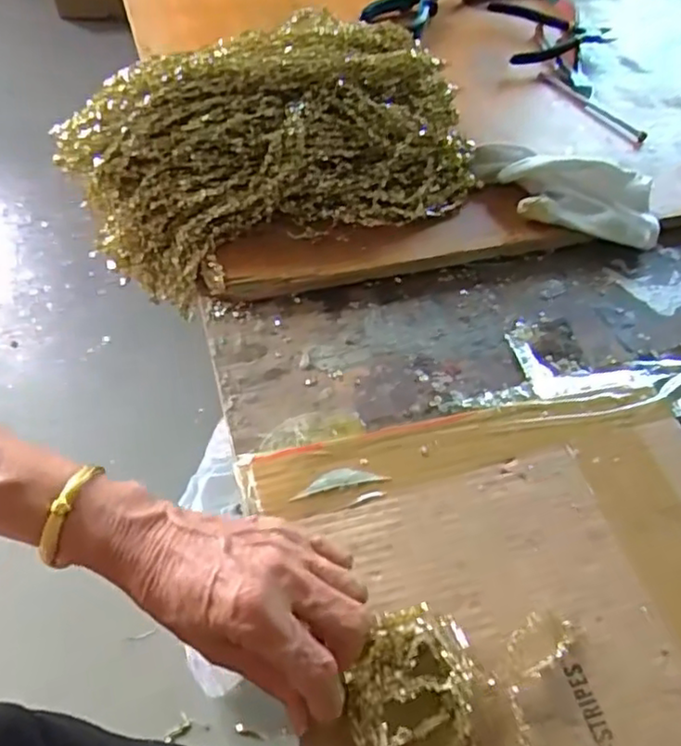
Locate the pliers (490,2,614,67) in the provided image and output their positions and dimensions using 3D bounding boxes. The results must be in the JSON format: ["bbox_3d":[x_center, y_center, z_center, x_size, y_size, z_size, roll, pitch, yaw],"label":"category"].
[{"bbox_3d":[0.244,-0.389,0.752,0.127,0.021,0.140,1,53,-4],"label":"pliers"}]

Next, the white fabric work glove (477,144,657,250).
[{"bbox_3d":[0.191,-0.153,0.558,0.159,0.021,0.064,16,78,3],"label":"white fabric work glove"}]

